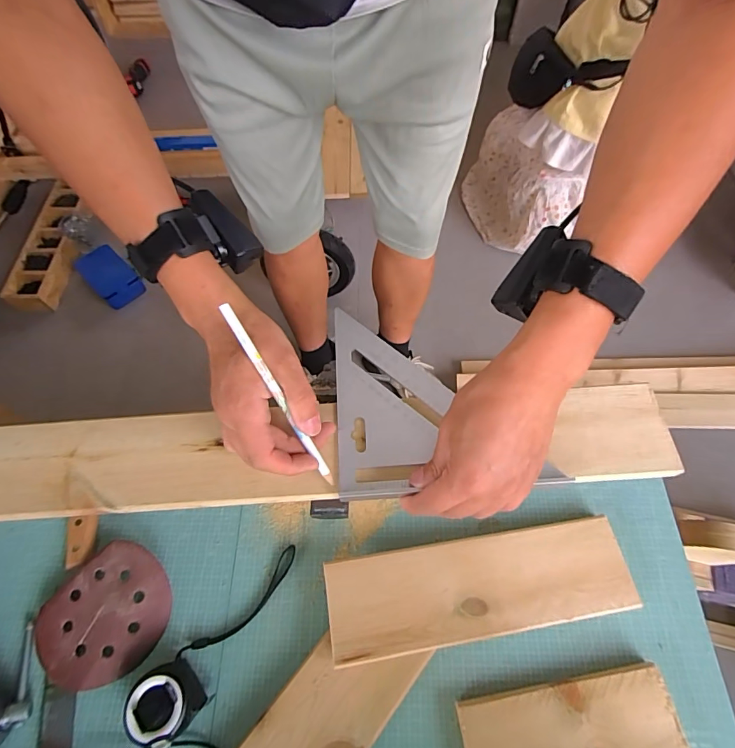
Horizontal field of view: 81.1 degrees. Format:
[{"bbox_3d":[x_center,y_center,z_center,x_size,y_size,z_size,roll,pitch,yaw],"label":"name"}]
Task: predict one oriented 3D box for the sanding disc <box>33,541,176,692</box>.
[{"bbox_3d":[-0.241,0.224,0.396,0.099,0.022,0.118,40,71,19],"label":"sanding disc"}]

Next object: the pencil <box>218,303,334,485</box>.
[{"bbox_3d":[-0.064,0.021,0.323,0.007,0.006,0.155,-32,108,-14],"label":"pencil"}]

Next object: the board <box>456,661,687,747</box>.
[{"bbox_3d":[0.169,0.305,0.354,0.174,0.017,0.087,-10,64,-4],"label":"board"}]

